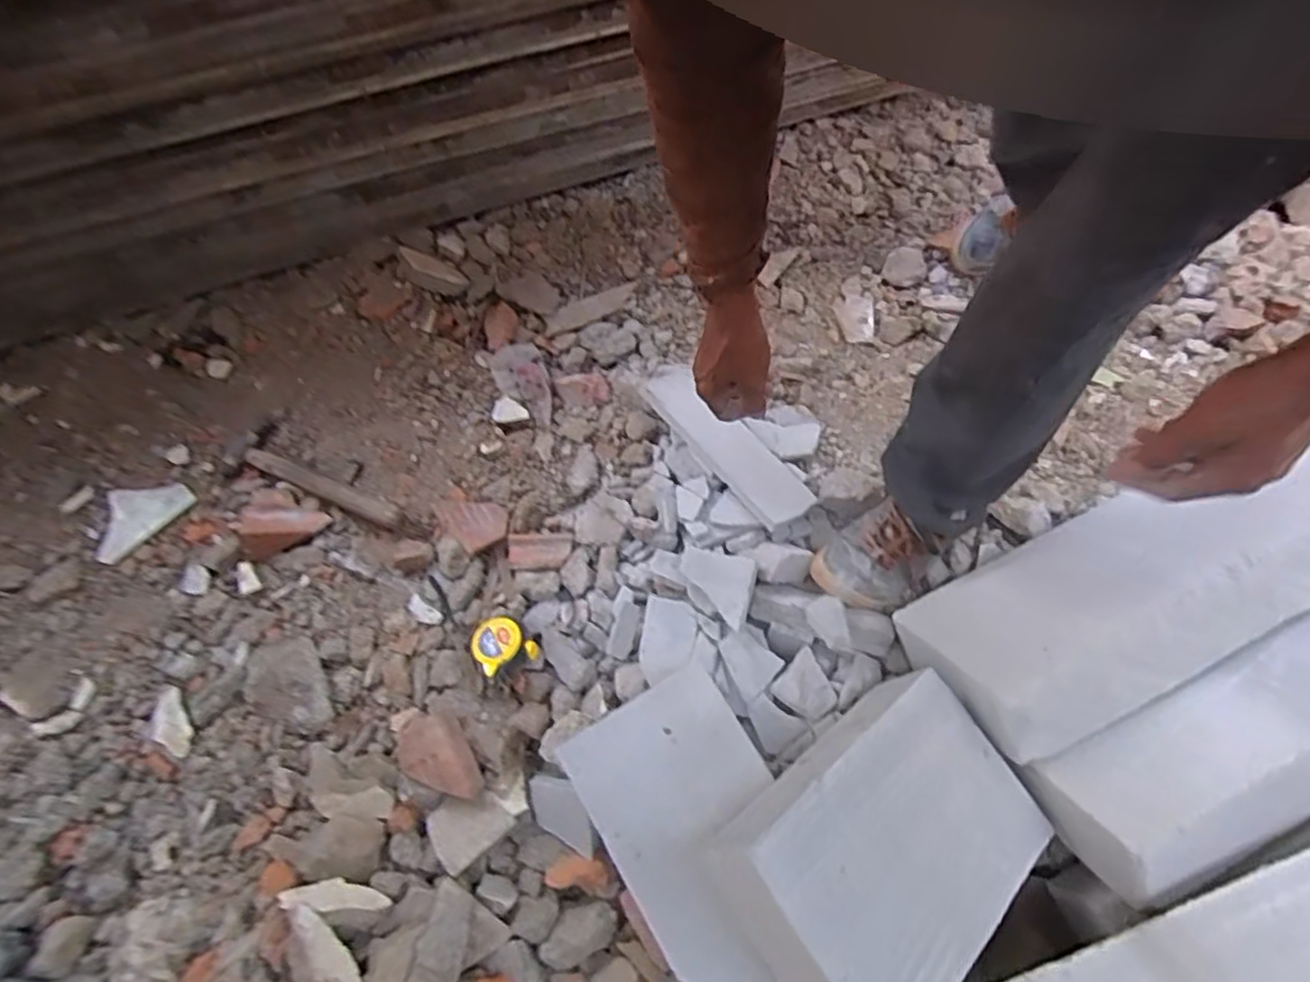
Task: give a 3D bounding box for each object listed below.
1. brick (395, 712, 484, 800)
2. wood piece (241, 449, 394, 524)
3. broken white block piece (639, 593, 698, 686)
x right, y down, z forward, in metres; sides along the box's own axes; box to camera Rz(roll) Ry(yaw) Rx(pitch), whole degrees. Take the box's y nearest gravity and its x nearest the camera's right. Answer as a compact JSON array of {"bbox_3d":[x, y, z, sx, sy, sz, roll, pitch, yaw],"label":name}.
[{"bbox_3d":[-0.265,0.325,0.836,0.122,0.033,0.079,20,66,14],"label":"brick"},{"bbox_3d":[-0.511,-0.011,1.023,0.279,0.019,0.031,21,66,15],"label":"wood piece"},{"bbox_3d":[0.016,0.194,0.880,0.069,0.020,0.110,7,64,8],"label":"broken white block piece"}]

